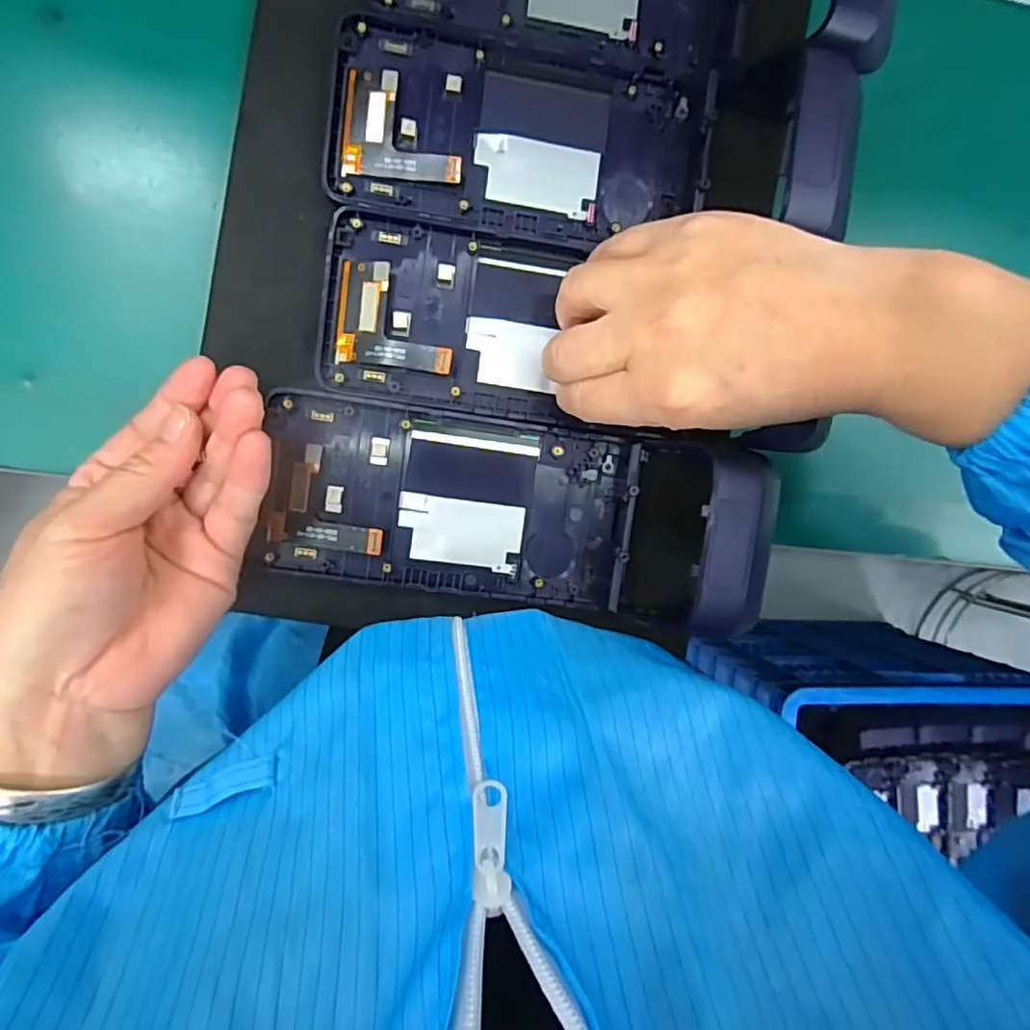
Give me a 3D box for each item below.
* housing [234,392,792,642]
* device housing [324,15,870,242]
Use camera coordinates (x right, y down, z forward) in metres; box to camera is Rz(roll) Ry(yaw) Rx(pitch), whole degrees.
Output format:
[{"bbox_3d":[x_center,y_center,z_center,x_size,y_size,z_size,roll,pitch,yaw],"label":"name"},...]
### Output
[{"bbox_3d":[-0.001,-0.002,0.264,0.210,0.048,0.080,8,91,-7],"label":"housing"},{"bbox_3d":[0.029,-0.162,0.255,0.209,0.050,0.080,5,93,-9],"label":"device housing"}]

